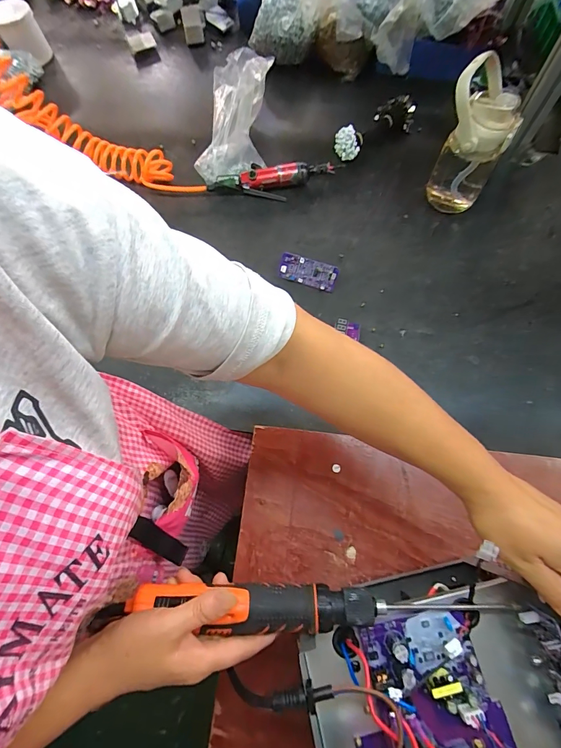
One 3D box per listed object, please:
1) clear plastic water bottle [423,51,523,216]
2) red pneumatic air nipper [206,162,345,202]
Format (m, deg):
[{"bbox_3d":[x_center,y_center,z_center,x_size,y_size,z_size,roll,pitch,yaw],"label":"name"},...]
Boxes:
[{"bbox_3d":[0.342,-0.411,0.643,0.115,0.220,0.091,27,75,11],"label":"clear plastic water bottle"},{"bbox_3d":[-0.012,-0.403,0.754,0.281,0.051,0.062,-3,71,2],"label":"red pneumatic air nipper"}]

